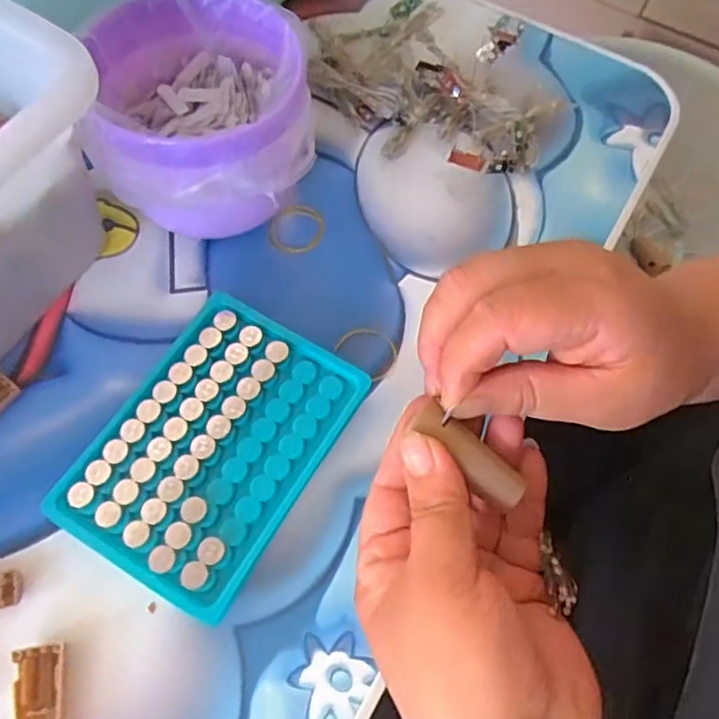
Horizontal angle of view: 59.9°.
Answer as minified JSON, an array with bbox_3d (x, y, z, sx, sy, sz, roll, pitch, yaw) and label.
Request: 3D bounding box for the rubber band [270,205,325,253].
[{"bbox_3d":[-0.035,-0.076,0.359,0.029,0.006,0.034,21,67,7],"label":"rubber band"}]

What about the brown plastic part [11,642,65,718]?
[{"bbox_3d":[-0.131,0.144,0.255,0.018,0.010,0.049,-8,67,-6],"label":"brown plastic part"}]

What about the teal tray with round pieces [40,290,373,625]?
[{"bbox_3d":[-0.067,0.040,0.295,0.094,0.022,0.131,30,69,10],"label":"teal tray with round pieces"}]

